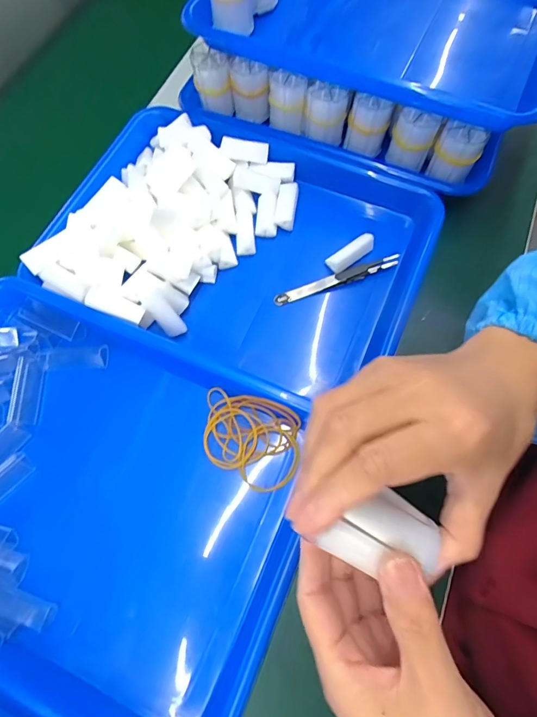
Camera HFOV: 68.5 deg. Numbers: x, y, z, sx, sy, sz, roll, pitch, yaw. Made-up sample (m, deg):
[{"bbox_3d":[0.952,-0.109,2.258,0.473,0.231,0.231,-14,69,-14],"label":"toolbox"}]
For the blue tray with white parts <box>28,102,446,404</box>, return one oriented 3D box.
[{"bbox_3d":[-0.022,-0.106,0.366,0.316,0.064,0.238,24,72,10],"label":"blue tray with white parts"}]

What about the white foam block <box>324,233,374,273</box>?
[{"bbox_3d":[0.076,-0.098,0.362,0.046,0.012,0.017,-34,72,-10],"label":"white foam block"}]

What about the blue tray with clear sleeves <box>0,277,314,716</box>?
[{"bbox_3d":[-0.142,0.094,0.296,0.329,0.034,0.244,21,71,10],"label":"blue tray with clear sleeves"}]

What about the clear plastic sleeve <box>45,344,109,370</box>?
[{"bbox_3d":[-0.164,0.000,0.339,0.050,0.010,0.018,-4,69,0],"label":"clear plastic sleeve"}]

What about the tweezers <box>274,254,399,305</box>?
[{"bbox_3d":[0.063,-0.072,0.360,0.119,0.018,0.013,-17,70,-5],"label":"tweezers"}]

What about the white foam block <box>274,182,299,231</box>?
[{"bbox_3d":[0.018,-0.151,0.393,0.020,0.016,0.050,8,70,5],"label":"white foam block"}]

